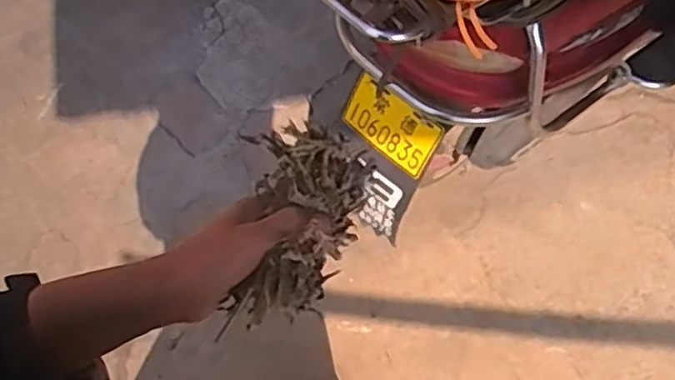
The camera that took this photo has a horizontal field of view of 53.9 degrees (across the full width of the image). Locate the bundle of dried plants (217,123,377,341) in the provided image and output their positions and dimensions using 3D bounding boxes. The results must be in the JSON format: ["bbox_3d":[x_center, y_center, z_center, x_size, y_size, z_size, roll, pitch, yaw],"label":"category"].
[{"bbox_3d":[-0.034,0.028,0.480,0.082,0.067,0.146,16,78,8],"label":"bundle of dried plants"}]

